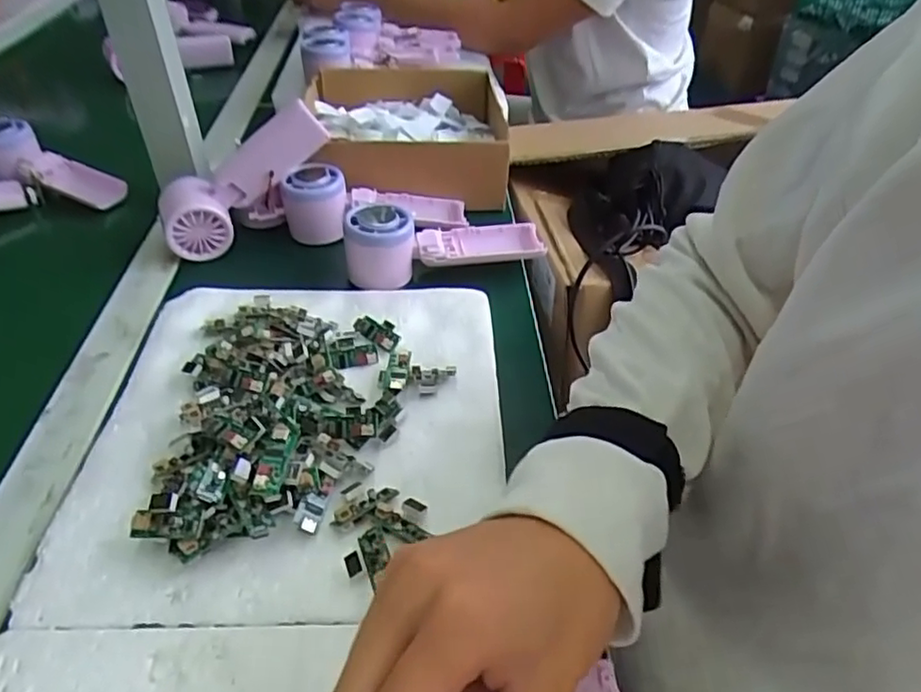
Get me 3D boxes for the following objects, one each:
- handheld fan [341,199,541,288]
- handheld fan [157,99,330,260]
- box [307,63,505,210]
[{"bbox_3d":[-0.014,-0.091,0.540,0.166,0.054,0.059,-11,43,-15],"label":"handheld fan"},{"bbox_3d":[-0.188,-0.145,0.551,0.164,0.057,0.046,-39,47,5],"label":"handheld fan"},{"bbox_3d":[-0.053,-0.229,0.686,0.210,0.069,0.240,-2,41,-5],"label":"box"}]

